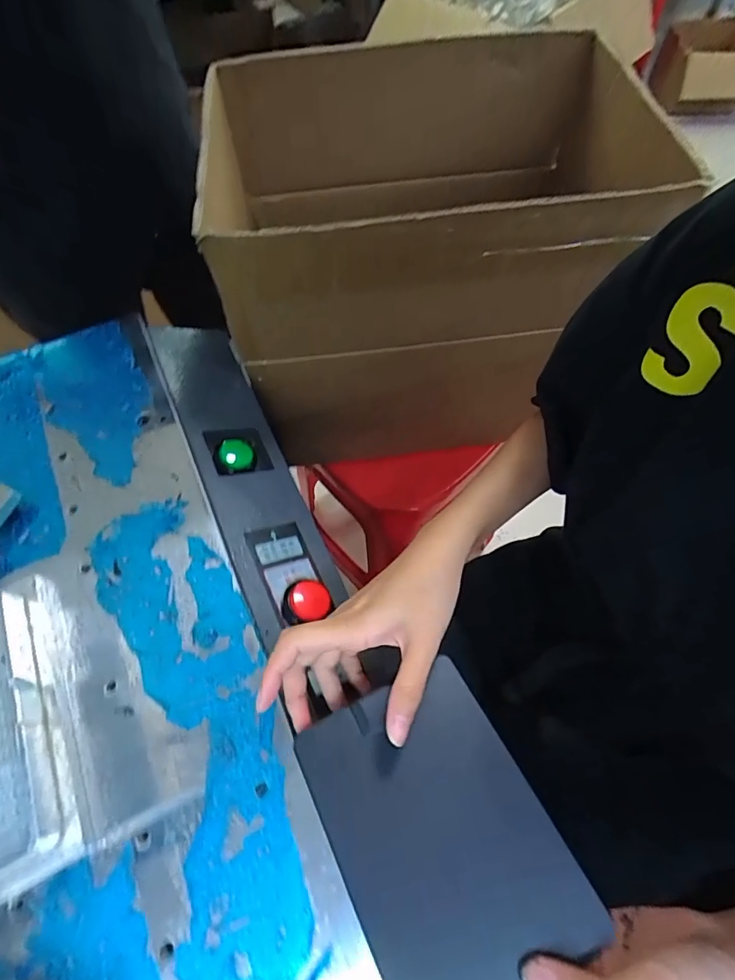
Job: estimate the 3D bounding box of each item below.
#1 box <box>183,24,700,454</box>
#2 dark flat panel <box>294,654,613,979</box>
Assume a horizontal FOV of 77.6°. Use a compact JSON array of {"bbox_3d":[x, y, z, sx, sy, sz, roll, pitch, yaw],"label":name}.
[{"bbox_3d":[0.067,-0.331,0.633,0.463,0.376,0.429,-9,63,-2],"label":"box"},{"bbox_3d":[0.042,0.194,0.265,0.115,0.011,0.158,-23,57,-17],"label":"dark flat panel"}]

